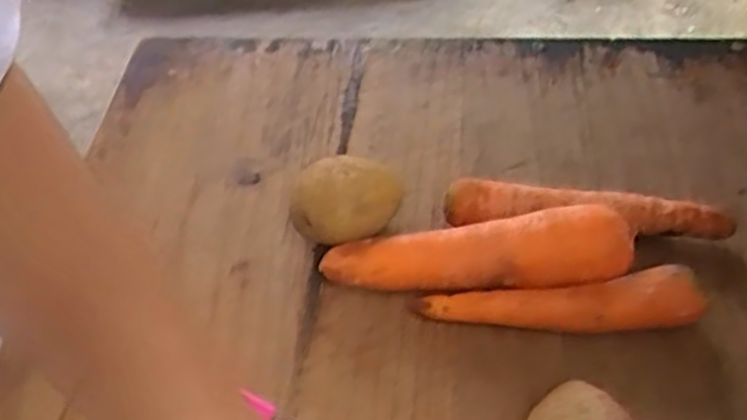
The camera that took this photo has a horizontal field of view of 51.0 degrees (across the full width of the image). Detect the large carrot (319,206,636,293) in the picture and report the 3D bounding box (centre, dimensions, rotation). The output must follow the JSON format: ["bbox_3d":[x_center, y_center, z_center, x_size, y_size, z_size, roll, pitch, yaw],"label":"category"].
[{"bbox_3d":[0.053,0.026,0.421,0.159,0.047,0.032,-1,48,8],"label":"large carrot"}]

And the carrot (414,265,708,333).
[{"bbox_3d":[0.095,0.050,0.402,0.139,0.030,0.024,-4,48,5],"label":"carrot"}]

